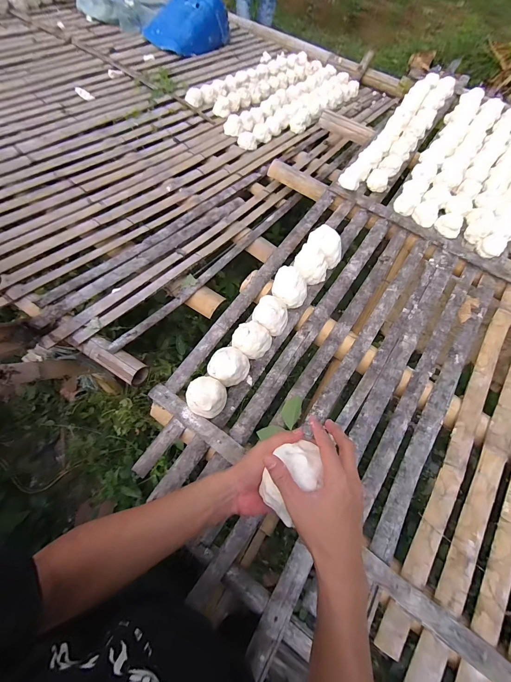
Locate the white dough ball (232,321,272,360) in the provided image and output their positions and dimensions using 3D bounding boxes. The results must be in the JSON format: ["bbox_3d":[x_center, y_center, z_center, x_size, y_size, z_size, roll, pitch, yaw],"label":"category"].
[{"bbox_3d":[-0.011,-0.002,0.768,0.087,0.080,0.080,2,62,-3],"label":"white dough ball"}]

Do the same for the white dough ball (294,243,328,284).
[{"bbox_3d":[0.154,-0.210,0.851,0.093,0.086,0.069,38,66,15],"label":"white dough ball"}]

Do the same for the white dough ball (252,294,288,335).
[{"bbox_3d":[0.038,-0.063,0.796,0.090,0.078,0.089,2,62,-3],"label":"white dough ball"}]

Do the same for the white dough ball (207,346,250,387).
[{"bbox_3d":[-0.062,0.067,0.733,0.083,0.086,0.085,2,62,-3],"label":"white dough ball"}]

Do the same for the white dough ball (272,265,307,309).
[{"bbox_3d":[0.093,-0.145,0.823,0.096,0.083,0.081,40,67,16],"label":"white dough ball"}]

